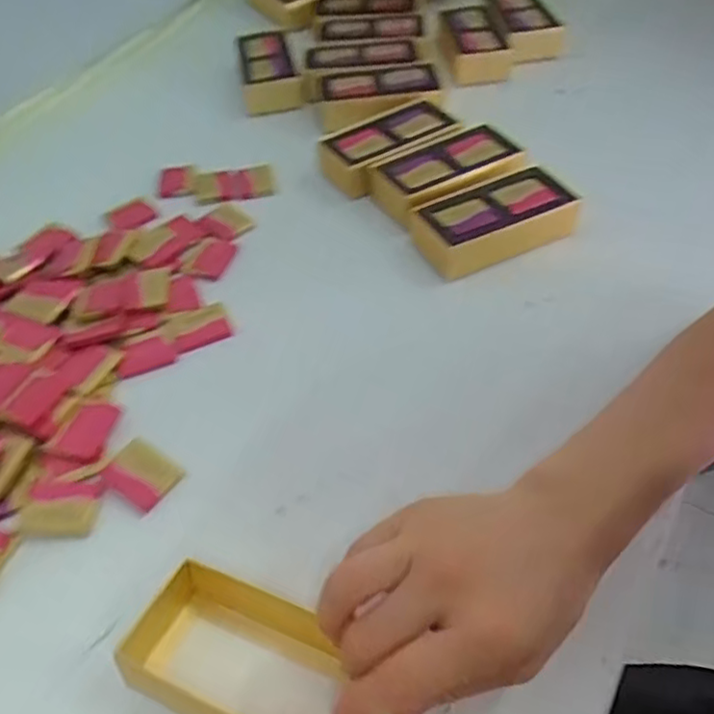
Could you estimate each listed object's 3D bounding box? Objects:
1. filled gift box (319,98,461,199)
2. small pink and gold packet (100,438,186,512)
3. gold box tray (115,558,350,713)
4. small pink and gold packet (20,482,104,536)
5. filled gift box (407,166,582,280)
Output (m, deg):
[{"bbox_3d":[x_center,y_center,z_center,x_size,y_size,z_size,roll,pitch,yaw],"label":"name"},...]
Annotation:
[{"bbox_3d":[0.027,-0.181,0.558,0.112,0.032,0.061,-26,54,-17],"label":"filled gift box"},{"bbox_3d":[-0.126,0.067,0.379,0.039,0.005,0.032,23,56,21],"label":"small pink and gold packet"},{"bbox_3d":[-0.045,0.143,0.299,0.112,0.032,0.058,17,54,17],"label":"gold box tray"},{"bbox_3d":[-0.168,0.084,0.367,0.042,0.004,0.033,-1,51,3],"label":"small pink and gold packet"},{"bbox_3d":[0.102,-0.101,0.486,0.114,0.029,0.061,-19,52,-12],"label":"filled gift box"}]

